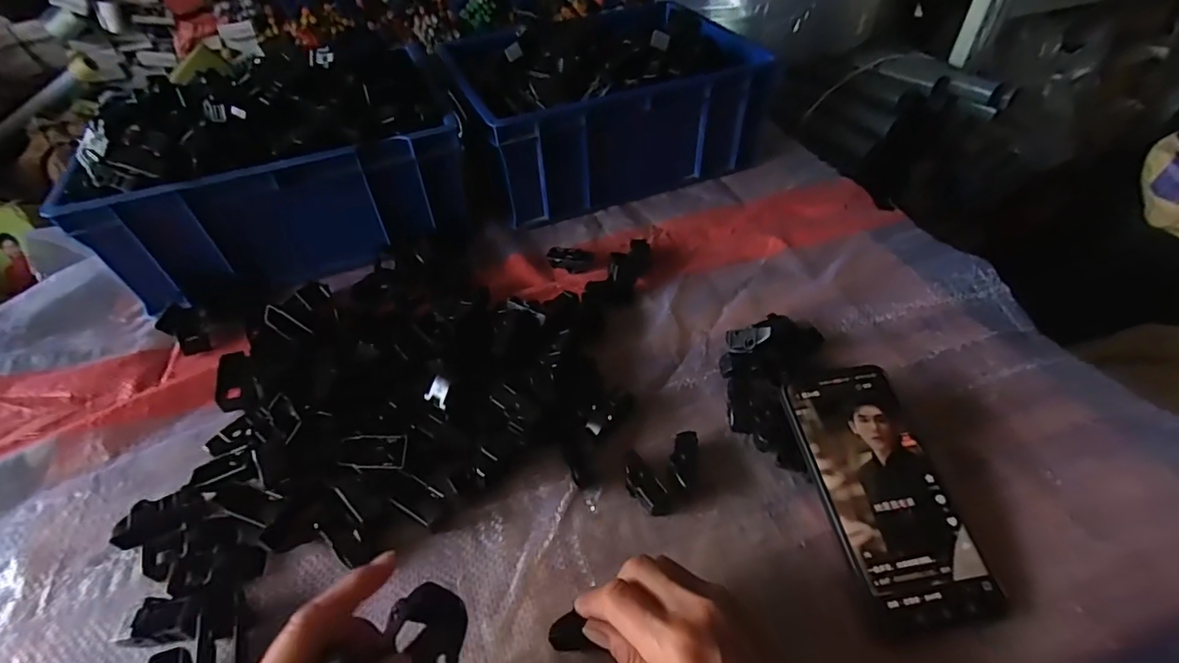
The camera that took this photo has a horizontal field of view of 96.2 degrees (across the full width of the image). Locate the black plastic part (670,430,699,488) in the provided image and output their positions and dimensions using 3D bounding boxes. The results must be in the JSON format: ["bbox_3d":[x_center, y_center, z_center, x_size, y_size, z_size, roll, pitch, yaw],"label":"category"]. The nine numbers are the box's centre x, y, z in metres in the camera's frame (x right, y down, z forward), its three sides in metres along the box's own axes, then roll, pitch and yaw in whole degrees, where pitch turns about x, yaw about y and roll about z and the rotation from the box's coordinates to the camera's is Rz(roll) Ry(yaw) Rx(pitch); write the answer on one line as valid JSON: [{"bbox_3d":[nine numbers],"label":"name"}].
[{"bbox_3d":[0.067,0.089,0.373,0.017,0.019,0.046,12,48,15],"label":"black plastic part"}]

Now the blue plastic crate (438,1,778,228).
[{"bbox_3d":[0.015,-0.276,0.642,0.336,0.137,0.224,-20,48,-15],"label":"blue plastic crate"}]

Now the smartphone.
[{"bbox_3d":[0.187,0.097,0.337,0.077,0.006,0.160,-9,57,-5],"label":"smartphone"}]

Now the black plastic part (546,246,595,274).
[{"bbox_3d":[-0.018,-0.072,0.531,0.048,0.015,0.017,16,49,18],"label":"black plastic part"}]

